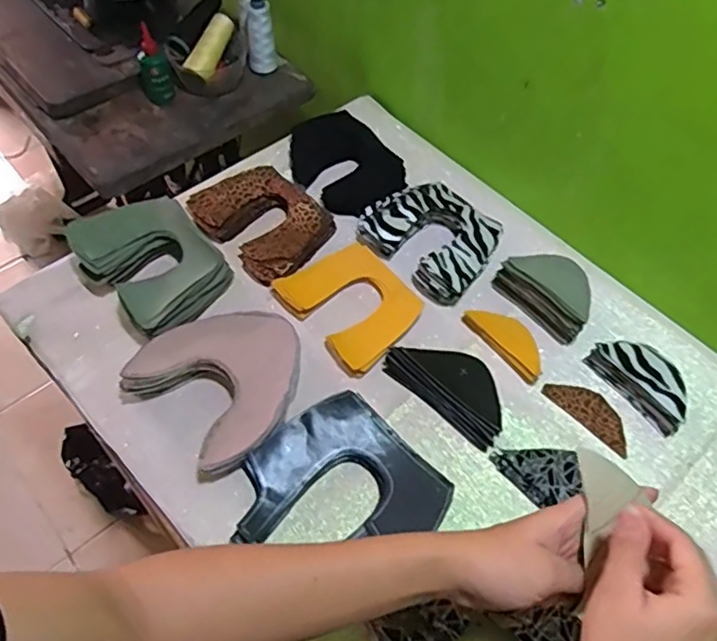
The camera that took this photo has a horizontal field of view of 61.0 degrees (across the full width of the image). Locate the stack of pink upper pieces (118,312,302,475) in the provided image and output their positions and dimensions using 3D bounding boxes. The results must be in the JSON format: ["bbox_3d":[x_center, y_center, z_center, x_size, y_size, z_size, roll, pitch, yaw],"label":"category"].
[{"bbox_3d":[-0.138,0.065,0.660,0.176,0.061,0.168,-38,67,-24],"label":"stack of pink upper pieces"}]

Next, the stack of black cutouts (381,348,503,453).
[{"bbox_3d":[0.101,0.069,0.669,0.142,0.032,0.070,35,62,18],"label":"stack of black cutouts"}]

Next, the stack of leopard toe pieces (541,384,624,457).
[{"bbox_3d":[0.260,0.102,0.680,0.105,0.007,0.042,40,63,20],"label":"stack of leopard toe pieces"}]

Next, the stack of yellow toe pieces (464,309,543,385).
[{"bbox_3d":[0.178,0.021,0.711,0.053,0.011,0.106,-34,65,-22],"label":"stack of yellow toe pieces"}]

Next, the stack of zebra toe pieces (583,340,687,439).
[{"bbox_3d":[0.319,0.065,0.677,0.052,0.042,0.116,-33,65,-22],"label":"stack of zebra toe pieces"}]

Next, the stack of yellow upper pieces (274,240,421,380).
[{"bbox_3d":[-0.010,-0.022,0.731,0.128,0.033,0.155,-38,67,-24],"label":"stack of yellow upper pieces"}]

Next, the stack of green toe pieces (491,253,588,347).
[{"bbox_3d":[0.226,-0.039,0.722,0.051,0.068,0.122,-34,65,-23],"label":"stack of green toe pieces"}]

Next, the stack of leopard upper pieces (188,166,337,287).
[{"bbox_3d":[-0.123,-0.130,0.796,0.174,0.037,0.133,40,63,20],"label":"stack of leopard upper pieces"}]

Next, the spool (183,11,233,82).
[{"bbox_3d":[-0.224,-0.420,0.935,0.035,0.037,0.111,22,77,11],"label":"spool"}]

